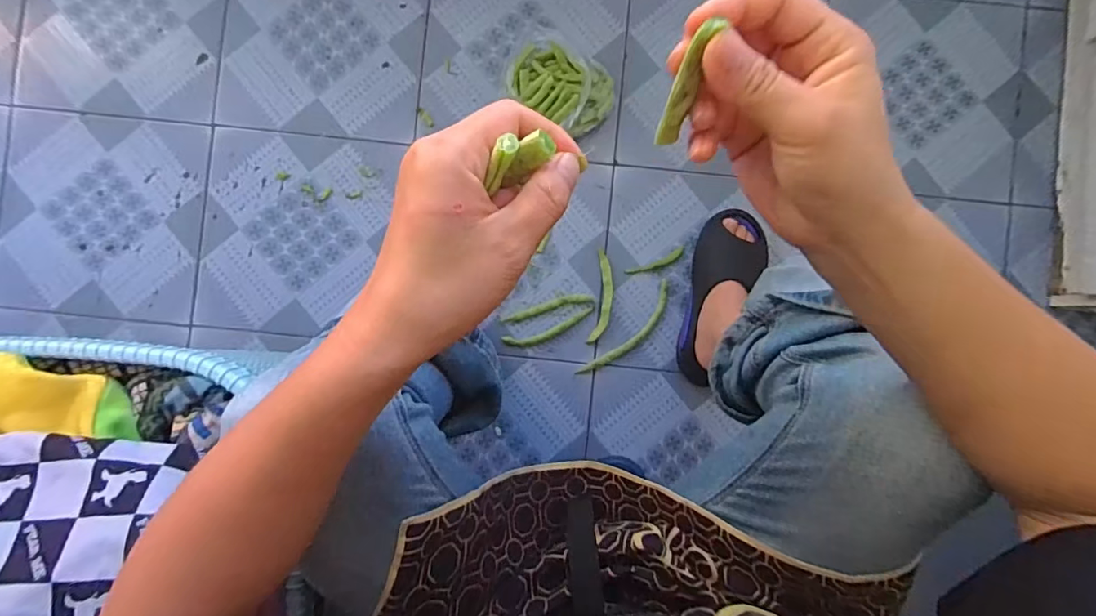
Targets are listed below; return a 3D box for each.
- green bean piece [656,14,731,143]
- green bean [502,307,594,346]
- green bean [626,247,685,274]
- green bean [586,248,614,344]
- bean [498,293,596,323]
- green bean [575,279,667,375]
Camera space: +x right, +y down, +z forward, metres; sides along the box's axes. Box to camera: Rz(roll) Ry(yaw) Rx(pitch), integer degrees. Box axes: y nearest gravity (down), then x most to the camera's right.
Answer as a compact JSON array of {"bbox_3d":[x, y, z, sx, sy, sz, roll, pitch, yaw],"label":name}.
[{"bbox_3d":[0.059,-0.094,0.223,0.010,0.053,0.004,13,47,-1],"label":"green bean piece"},{"bbox_3d":[0.004,0.032,0.766,0.139,0.005,0.024,-19,90,-1],"label":"green bean"},{"bbox_3d":[0.161,-0.066,0.767,0.090,0.005,0.016,-24,90,-1],"label":"green bean"},{"bbox_3d":[0.082,-0.016,0.766,0.029,0.010,0.137,7,90,-1],"label":"green bean"},{"bbox_3d":[-0.001,-0.002,0.768,0.136,0.008,0.021,-12,90,-1],"label":"bean"},{"bbox_3d":[0.121,0.039,0.767,0.036,0.006,0.185,43,89,-1],"label":"green bean"}]

